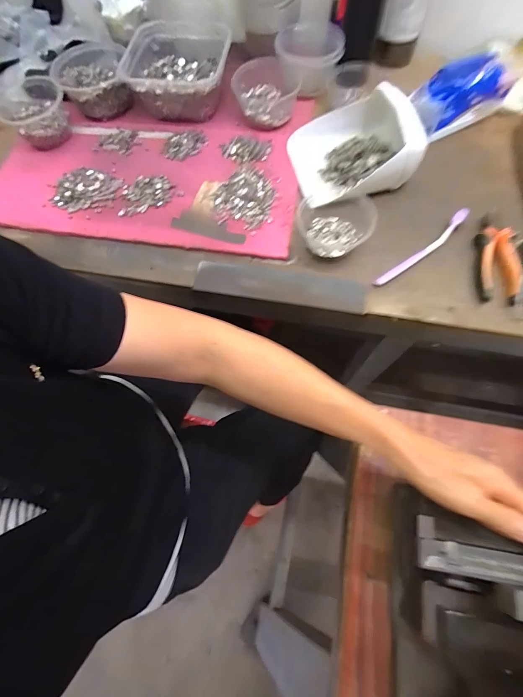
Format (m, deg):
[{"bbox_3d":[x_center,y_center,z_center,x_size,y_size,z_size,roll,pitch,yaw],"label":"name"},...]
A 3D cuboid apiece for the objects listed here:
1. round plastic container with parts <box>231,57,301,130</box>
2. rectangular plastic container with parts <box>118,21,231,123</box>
[{"bbox_3d":[0.008,-0.446,0.555,0.107,0.065,0.099,0,67,0],"label":"round plastic container with parts"},{"bbox_3d":[-0.157,-0.513,0.587,0.175,0.074,0.191,5,67,2],"label":"rectangular plastic container with parts"}]

